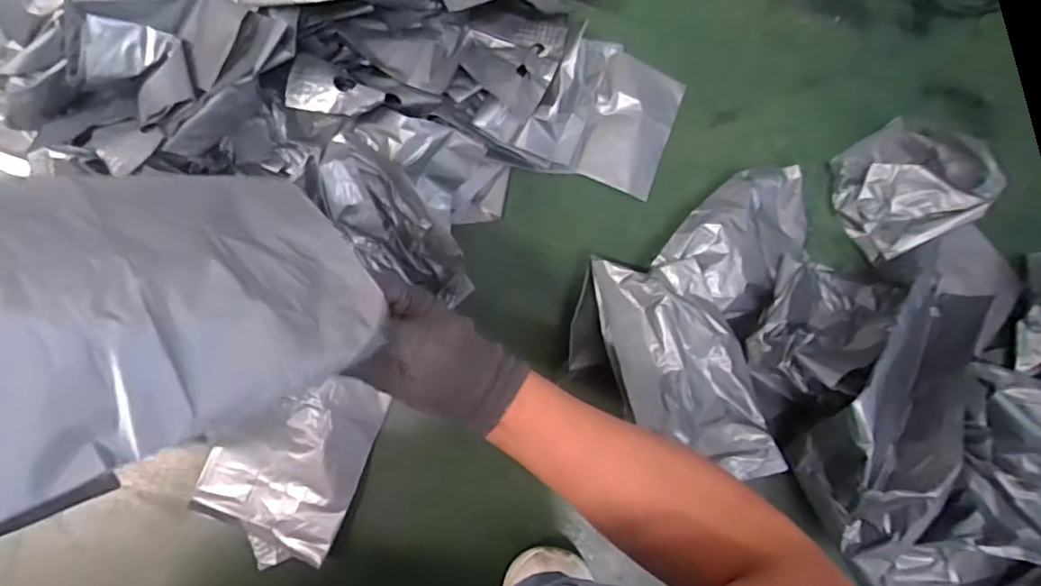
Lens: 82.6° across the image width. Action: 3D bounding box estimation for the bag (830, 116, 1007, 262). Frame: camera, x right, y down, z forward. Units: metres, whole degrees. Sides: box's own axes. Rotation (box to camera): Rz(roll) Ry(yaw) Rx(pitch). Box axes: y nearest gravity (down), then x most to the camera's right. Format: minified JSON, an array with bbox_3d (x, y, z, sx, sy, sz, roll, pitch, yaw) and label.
[{"bbox_3d":[0.417,-0.118,0.632,0.138,0.090,0.121,-28,91,-8],"label":"bag"}]

